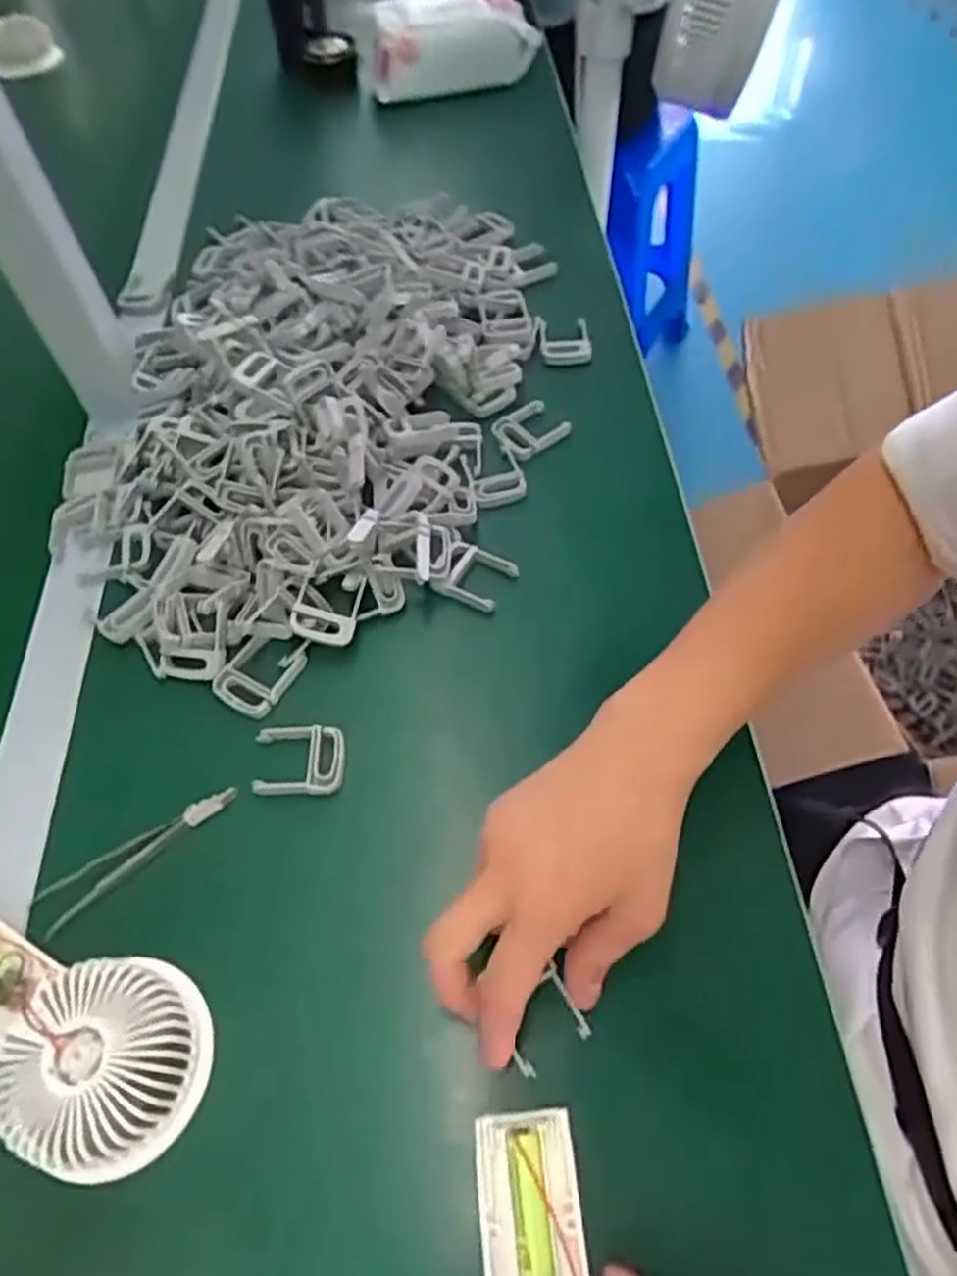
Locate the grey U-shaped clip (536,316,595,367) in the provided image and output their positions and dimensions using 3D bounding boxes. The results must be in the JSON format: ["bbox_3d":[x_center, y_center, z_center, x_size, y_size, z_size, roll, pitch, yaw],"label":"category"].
[{"bbox_3d":[0.069,-0.241,0.628,0.039,0.012,0.058,-8,57,-2],"label":"grey U-shaped clip"}]

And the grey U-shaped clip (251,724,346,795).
[{"bbox_3d":[-0.099,0.067,0.435,0.051,0.010,0.040,-4,60,3],"label":"grey U-shaped clip"}]

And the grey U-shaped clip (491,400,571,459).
[{"bbox_3d":[0.038,-0.154,0.573,0.050,0.012,0.041,-36,62,-18],"label":"grey U-shaped clip"}]

